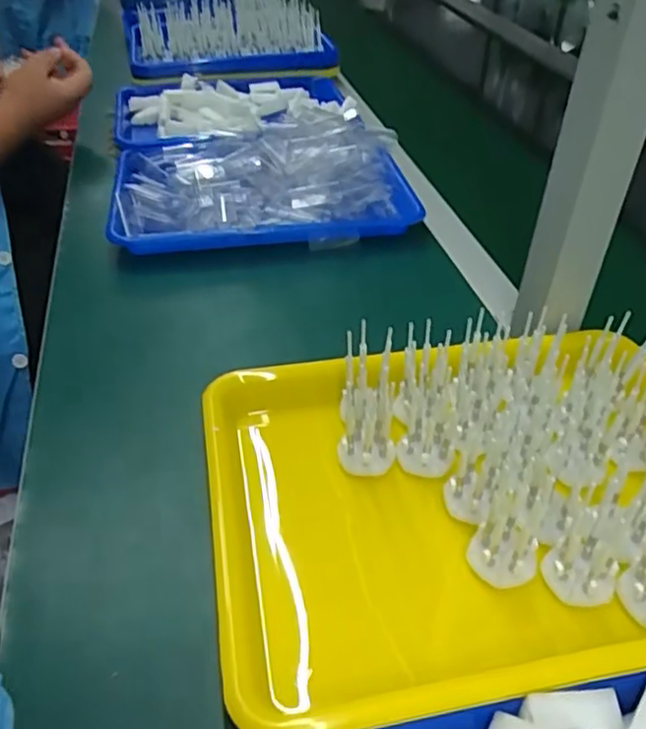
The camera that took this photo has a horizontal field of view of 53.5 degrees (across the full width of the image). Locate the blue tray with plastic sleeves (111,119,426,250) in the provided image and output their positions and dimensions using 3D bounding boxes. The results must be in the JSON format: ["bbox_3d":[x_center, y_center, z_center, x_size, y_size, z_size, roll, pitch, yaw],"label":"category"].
[{"bbox_3d":[-0.072,-0.212,0.730,0.330,0.077,0.230,-5,41,-7],"label":"blue tray with plastic sleeves"}]

